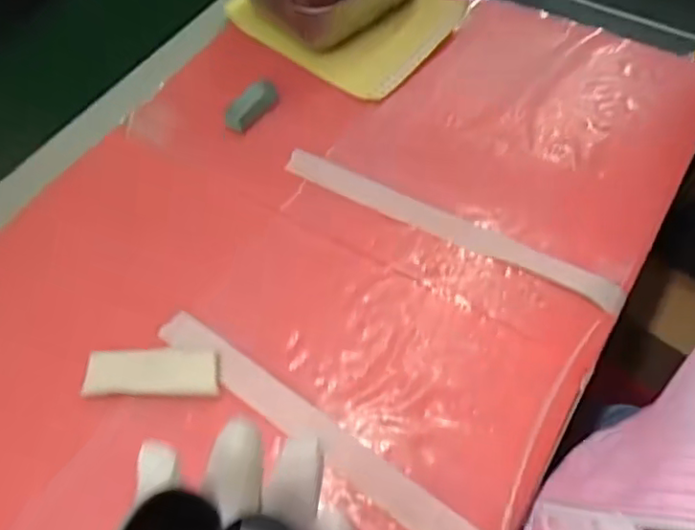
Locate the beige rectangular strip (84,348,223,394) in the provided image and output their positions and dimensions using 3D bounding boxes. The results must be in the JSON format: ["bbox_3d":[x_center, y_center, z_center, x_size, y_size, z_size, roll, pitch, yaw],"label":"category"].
[{"bbox_3d":[-0.102,0.057,0.330,0.068,0.010,0.025,-1,58,2],"label":"beige rectangular strip"}]

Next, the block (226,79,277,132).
[{"bbox_3d":[-0.065,-0.110,0.423,0.018,0.015,0.042,34,65,20],"label":"block"}]

